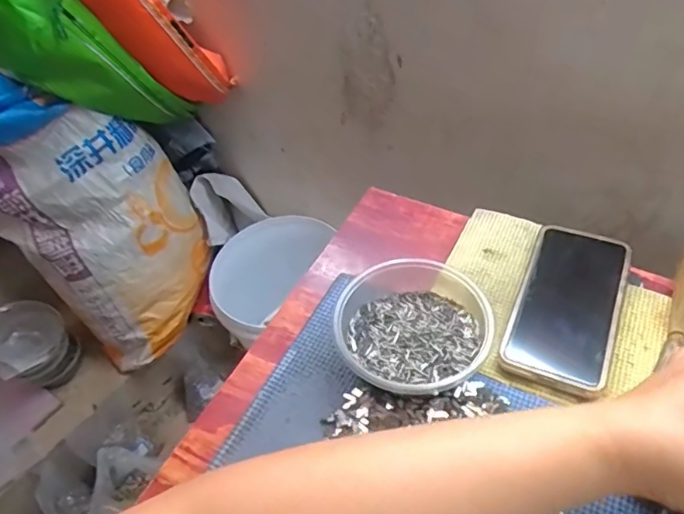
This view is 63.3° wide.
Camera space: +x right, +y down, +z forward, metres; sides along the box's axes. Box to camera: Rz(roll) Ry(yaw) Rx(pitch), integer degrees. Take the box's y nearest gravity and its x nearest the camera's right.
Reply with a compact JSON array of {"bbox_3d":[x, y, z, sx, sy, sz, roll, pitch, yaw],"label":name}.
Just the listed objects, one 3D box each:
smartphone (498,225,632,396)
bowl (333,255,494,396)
[{"bbox_3d":[0.182,0.036,0.444,0.075,0.016,0.153,18,53,21],"label":"smartphone"},{"bbox_3d":[0.051,0.054,0.420,0.108,0.050,0.116,-3,49,4],"label":"bowl"}]

